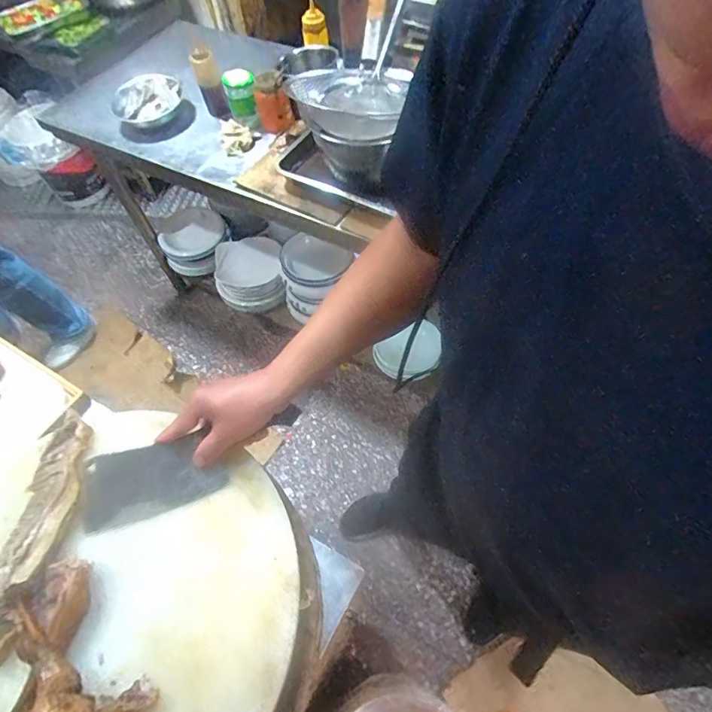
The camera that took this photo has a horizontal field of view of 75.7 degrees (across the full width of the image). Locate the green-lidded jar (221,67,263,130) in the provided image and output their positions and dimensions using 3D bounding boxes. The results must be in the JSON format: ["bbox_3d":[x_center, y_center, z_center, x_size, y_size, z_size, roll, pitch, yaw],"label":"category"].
[{"bbox_3d":[-0.274,-0.619,1.108,0.068,0.112,0.079,-10,59,-3],"label":"green-lidded jar"}]

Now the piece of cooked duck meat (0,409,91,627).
[{"bbox_3d":[-0.377,0.185,0.546,0.064,0.031,0.245,-2,59,3],"label":"piece of cooked duck meat"}]

